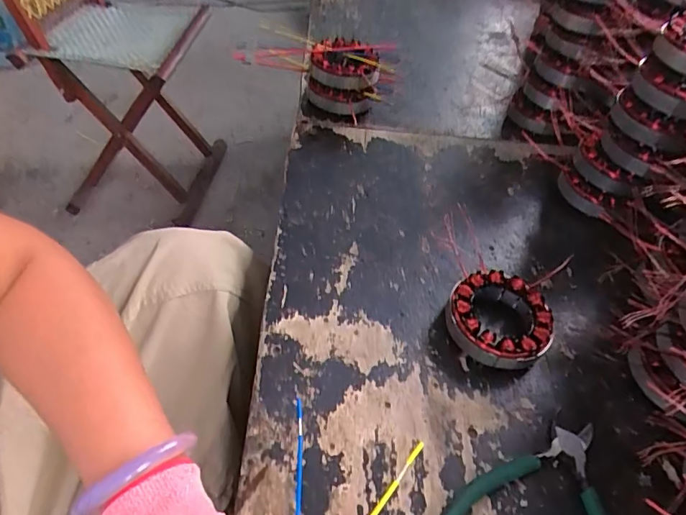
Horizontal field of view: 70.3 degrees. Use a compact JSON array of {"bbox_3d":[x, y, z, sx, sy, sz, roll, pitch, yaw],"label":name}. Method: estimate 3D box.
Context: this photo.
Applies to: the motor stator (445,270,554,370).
[{"bbox_3d":[0.133,0.054,0.421,0.087,0.035,0.084,19,48,11],"label":"motor stator"}]

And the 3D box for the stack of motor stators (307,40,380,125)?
[{"bbox_3d":[0.000,-0.239,0.652,0.093,0.082,0.094,5,47,-1],"label":"stack of motor stators"}]

